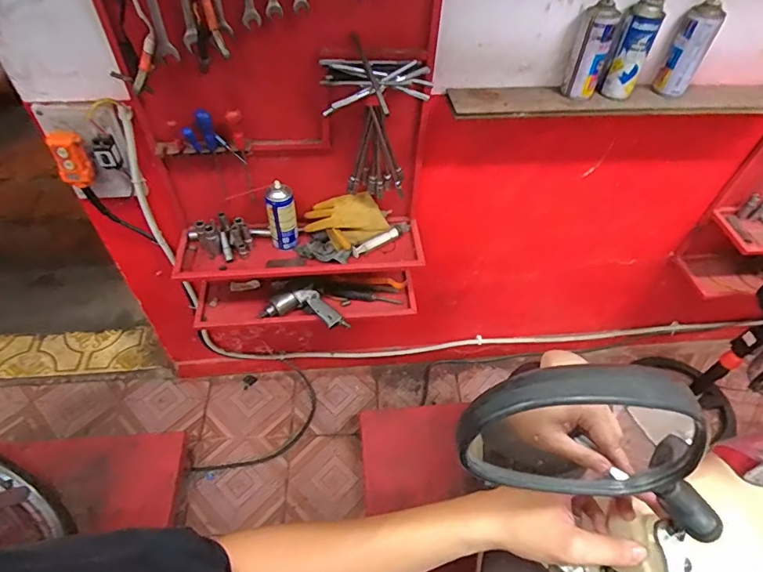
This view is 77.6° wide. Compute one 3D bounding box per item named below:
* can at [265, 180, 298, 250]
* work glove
[{"bbox_3d":[-0.229,-0.159,1.100,0.064,0.160,0.051,-23,55,-20],"label":"can"},{"bbox_3d":[-0.084,-0.152,1.141,0.198,0.094,0.100,-7,51,-8],"label":"work glove"}]

